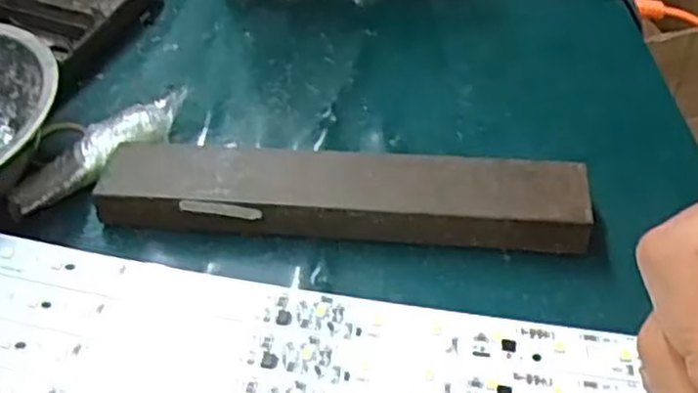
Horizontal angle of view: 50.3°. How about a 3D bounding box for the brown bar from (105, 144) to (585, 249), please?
[{"bbox_3d":[-0.004,-0.001,0.297,0.188,0.020,0.034,3,45,6],"label":"brown bar"}]

